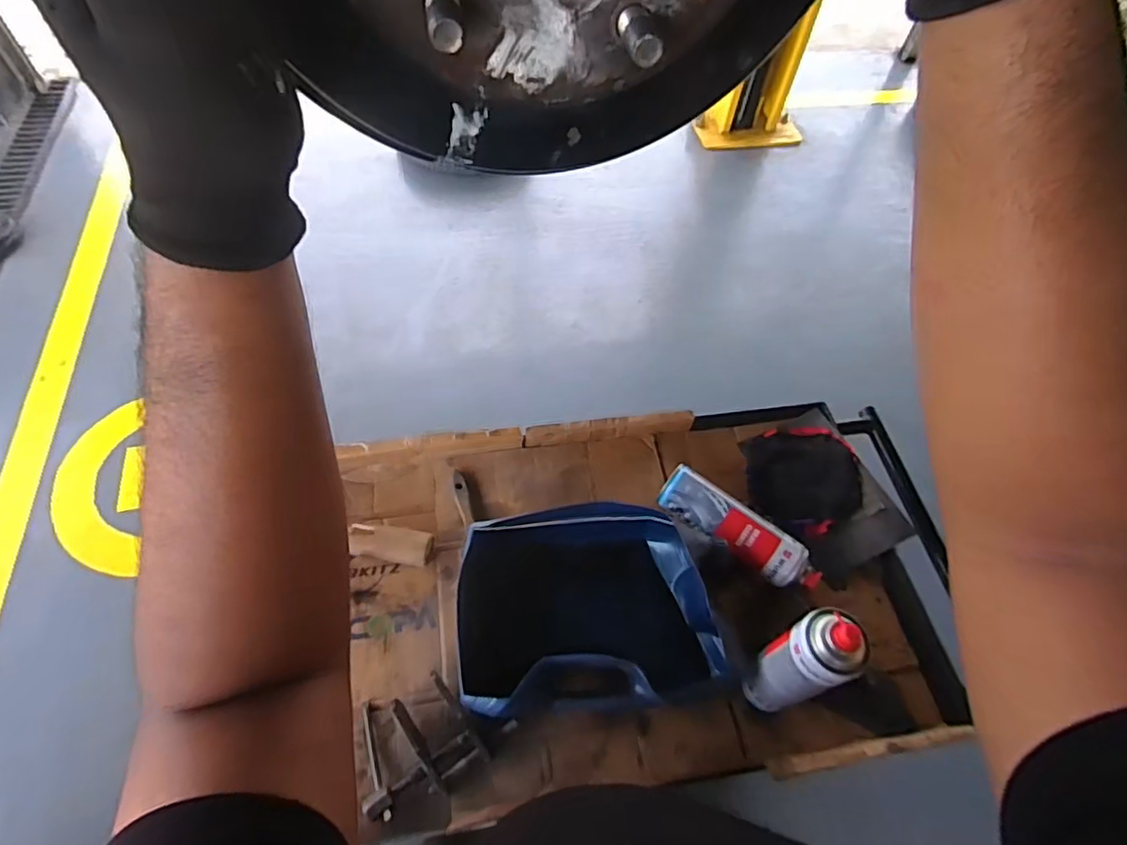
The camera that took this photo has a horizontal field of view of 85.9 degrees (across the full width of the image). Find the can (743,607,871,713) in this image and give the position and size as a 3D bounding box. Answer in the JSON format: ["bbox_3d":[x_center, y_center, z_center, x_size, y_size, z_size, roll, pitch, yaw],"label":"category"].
[{"bbox_3d":[0.254,0.259,0.653,0.063,0.223,0.069,-22,63,-17],"label":"can"}]

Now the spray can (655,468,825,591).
[{"bbox_3d":[0.230,0.150,0.803,0.227,0.056,0.069,33,62,15],"label":"spray can"}]

